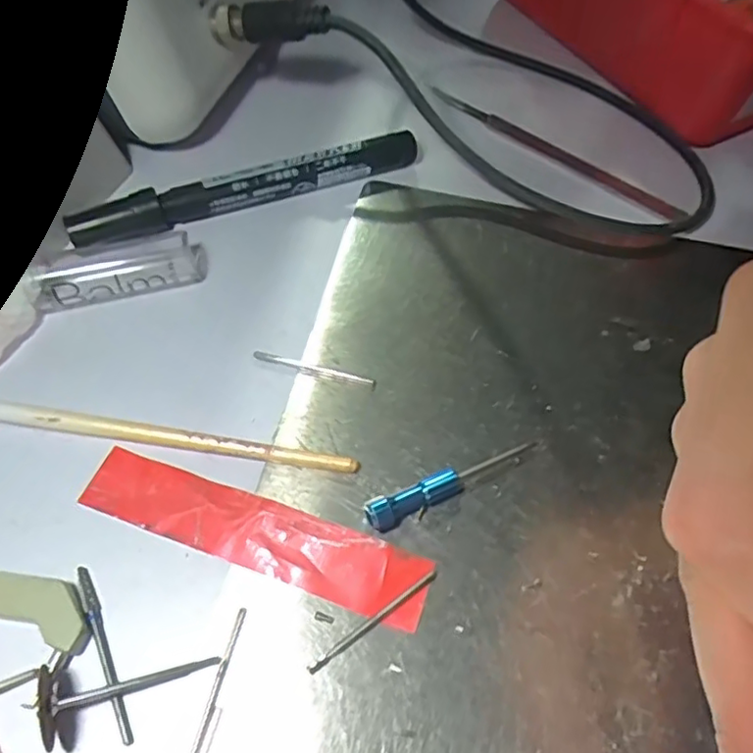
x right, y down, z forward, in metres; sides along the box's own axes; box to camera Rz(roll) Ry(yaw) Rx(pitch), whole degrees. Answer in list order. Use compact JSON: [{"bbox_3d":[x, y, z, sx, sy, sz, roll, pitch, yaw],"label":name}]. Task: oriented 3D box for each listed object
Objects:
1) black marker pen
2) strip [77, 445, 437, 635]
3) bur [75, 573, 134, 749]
[{"bbox_3d":[-0.051,-0.078,0.259,0.145,0.015,0.013,-19,61,-15],"label":"black marker pen"},{"bbox_3d":[-0.037,0.046,0.188,0.108,0.004,0.021,19,59,8],"label":"strip"},{"bbox_3d":[-0.075,0.074,0.170,0.004,0.004,0.049,-23,62,-17],"label":"bur"}]

